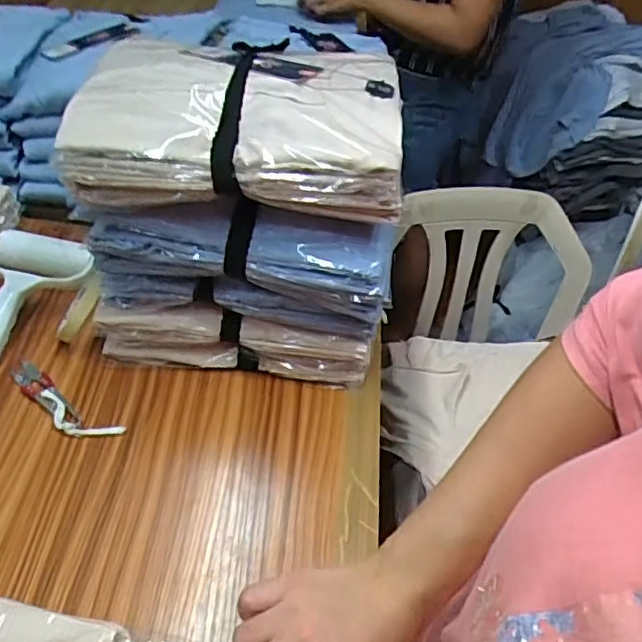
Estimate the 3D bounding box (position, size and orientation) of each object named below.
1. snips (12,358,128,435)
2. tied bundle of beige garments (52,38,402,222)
[{"bbox_3d":[-0.238,0.076,0.554,0.125,0.008,0.033,28,50,19],"label":"snips"},{"bbox_3d":[-0.063,-0.173,0.504,0.250,0.061,0.189,5,47,-2],"label":"tied bundle of beige garments"}]

